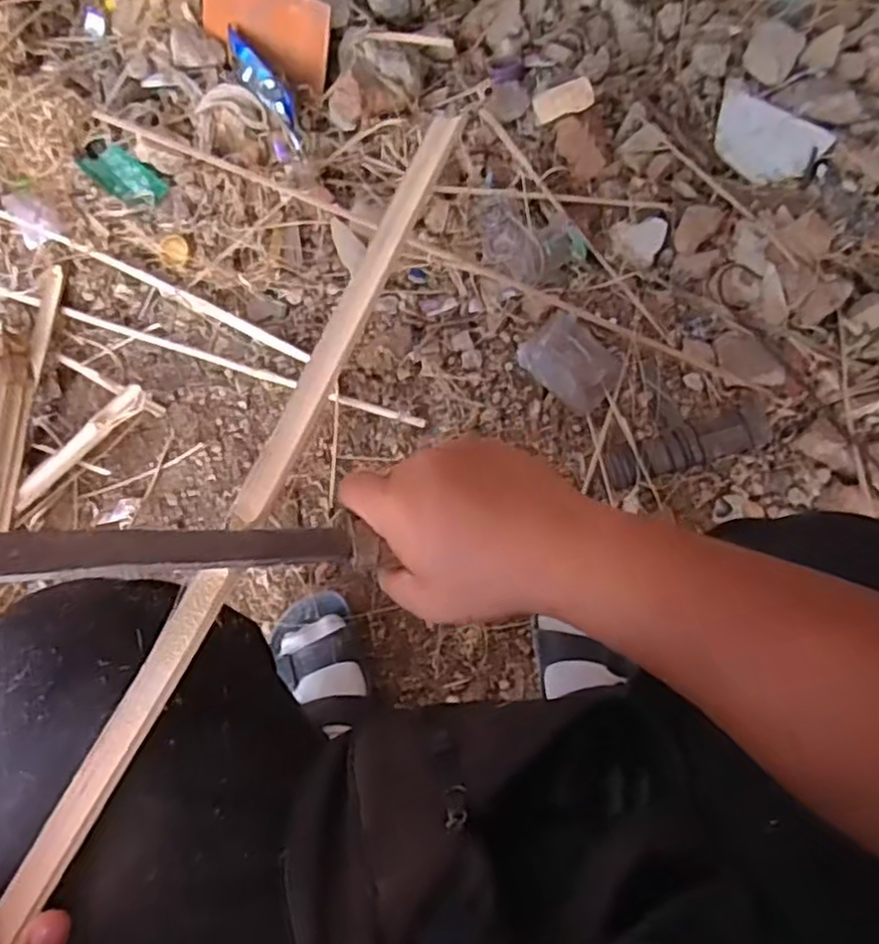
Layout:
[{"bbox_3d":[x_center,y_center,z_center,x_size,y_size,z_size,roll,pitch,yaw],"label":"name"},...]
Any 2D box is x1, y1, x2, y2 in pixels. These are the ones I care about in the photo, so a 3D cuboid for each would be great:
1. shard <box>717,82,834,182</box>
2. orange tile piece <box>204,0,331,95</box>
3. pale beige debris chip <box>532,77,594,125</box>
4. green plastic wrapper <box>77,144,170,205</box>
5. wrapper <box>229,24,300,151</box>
[{"bbox_3d":[0.463,-0.486,1.011,0.170,0.017,0.133,43,80,15],"label":"shard"},{"bbox_3d":[-0.242,-0.605,0.950,0.211,0.103,0.015,28,35,13],"label":"orange tile piece"},{"bbox_3d":[0.167,-0.499,0.940,0.077,0.012,0.040,-8,103,24],"label":"pale beige debris chip"},{"bbox_3d":[-0.411,-0.387,0.916,0.112,0.016,0.056,35,76,9],"label":"green plastic wrapper"},{"bbox_3d":[-0.231,-0.511,0.925,0.029,0.049,0.187,-32,72,-10],"label":"wrapper"}]

